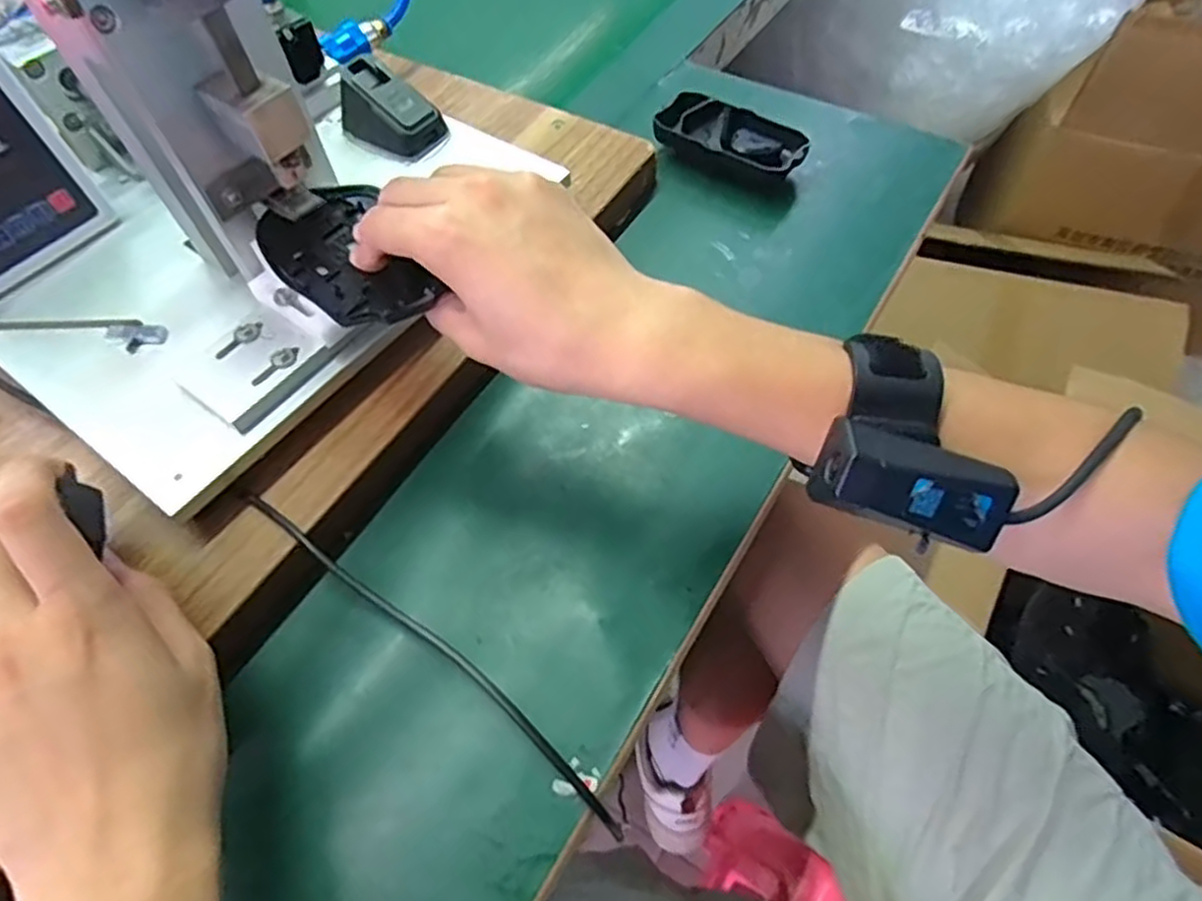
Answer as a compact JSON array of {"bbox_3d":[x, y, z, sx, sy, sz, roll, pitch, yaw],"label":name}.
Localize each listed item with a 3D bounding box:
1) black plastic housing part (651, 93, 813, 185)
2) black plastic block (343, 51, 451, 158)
[{"bbox_3d":[0.095,-0.222,0.509,0.105,0.030,0.053,31,64,19],"label":"black plastic housing part"},{"bbox_3d":[-0.139,-0.224,0.454,0.061,0.037,0.040,26,63,17],"label":"black plastic block"}]

